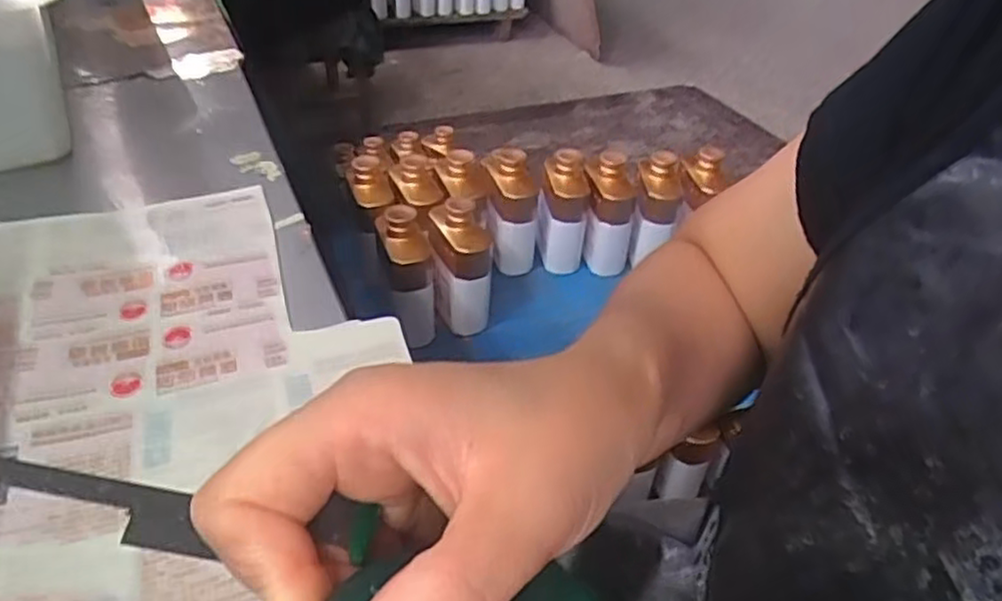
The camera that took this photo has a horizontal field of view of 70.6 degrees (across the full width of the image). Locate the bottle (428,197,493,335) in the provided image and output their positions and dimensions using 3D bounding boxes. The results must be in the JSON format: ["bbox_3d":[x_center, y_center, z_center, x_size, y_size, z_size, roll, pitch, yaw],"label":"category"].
[{"bbox_3d":[-0.057,-0.045,0.984,0.079,0.187,0.105,-1,38,-8],"label":"bottle"}]

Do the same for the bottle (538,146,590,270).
[{"bbox_3d":[0.093,-0.129,1.092,0.072,0.194,0.069,4,38,-1],"label":"bottle"}]

